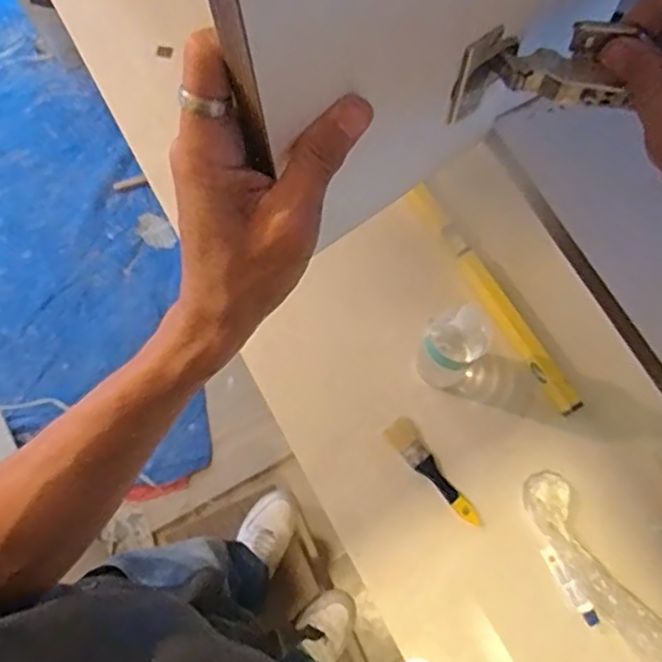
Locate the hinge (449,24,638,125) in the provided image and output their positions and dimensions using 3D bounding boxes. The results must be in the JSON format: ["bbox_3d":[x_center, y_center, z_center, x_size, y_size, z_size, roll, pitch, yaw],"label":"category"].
[{"bbox_3d":[0.104,-0.133,0.337,0.084,0.056,0.030,-2,71,8],"label":"hinge"}]

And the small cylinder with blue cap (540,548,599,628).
[{"bbox_3d":[0.329,0.350,0.912,0.023,0.019,0.111,-27,59,-6],"label":"small cylinder with blue cap"}]

